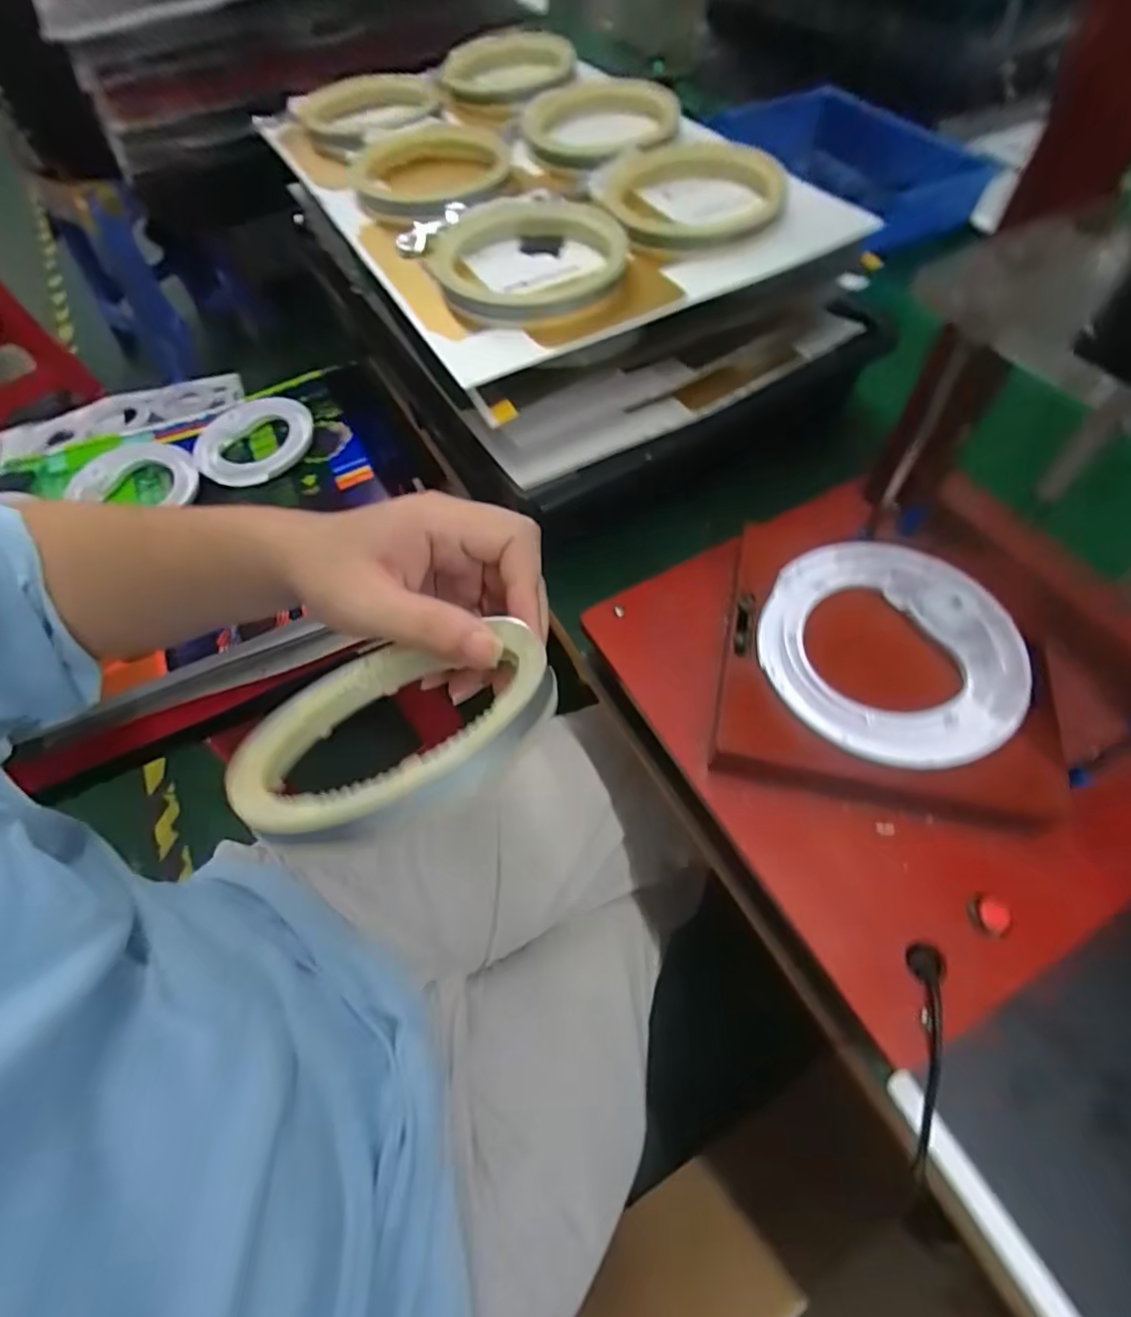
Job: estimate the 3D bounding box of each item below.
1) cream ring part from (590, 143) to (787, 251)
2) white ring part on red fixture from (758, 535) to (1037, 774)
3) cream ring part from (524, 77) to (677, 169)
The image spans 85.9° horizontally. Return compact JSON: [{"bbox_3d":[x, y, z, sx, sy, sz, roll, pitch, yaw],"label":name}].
[{"bbox_3d":[0.084,-0.329,0.430,0.131,0.020,0.115,7,59,6],"label":"cream ring part"},{"bbox_3d":[0.174,-0.009,0.326,0.129,0.014,0.134,-1,58,2],"label":"white ring part on red fixture"},{"bbox_3d":[0.026,-0.437,0.498,0.127,0.028,0.131,5,59,5],"label":"cream ring part"}]

